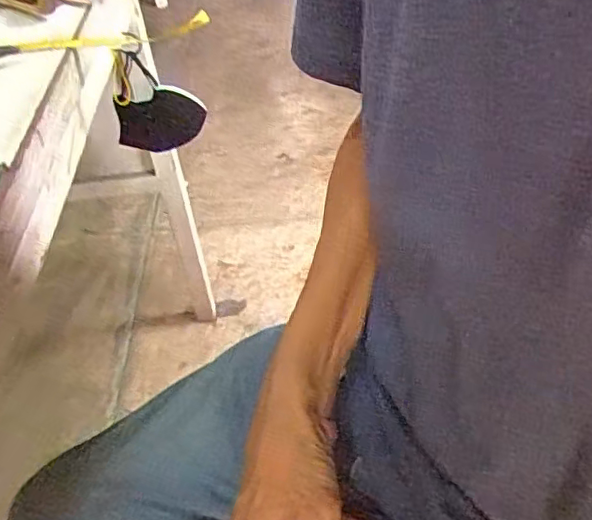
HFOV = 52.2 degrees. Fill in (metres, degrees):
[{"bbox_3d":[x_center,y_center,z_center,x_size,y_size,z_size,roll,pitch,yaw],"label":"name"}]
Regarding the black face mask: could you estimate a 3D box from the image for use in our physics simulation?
[{"bbox_3d":[-0.184,-0.191,0.815,0.121,0.088,0.025,-8,44,0],"label":"black face mask"}]

